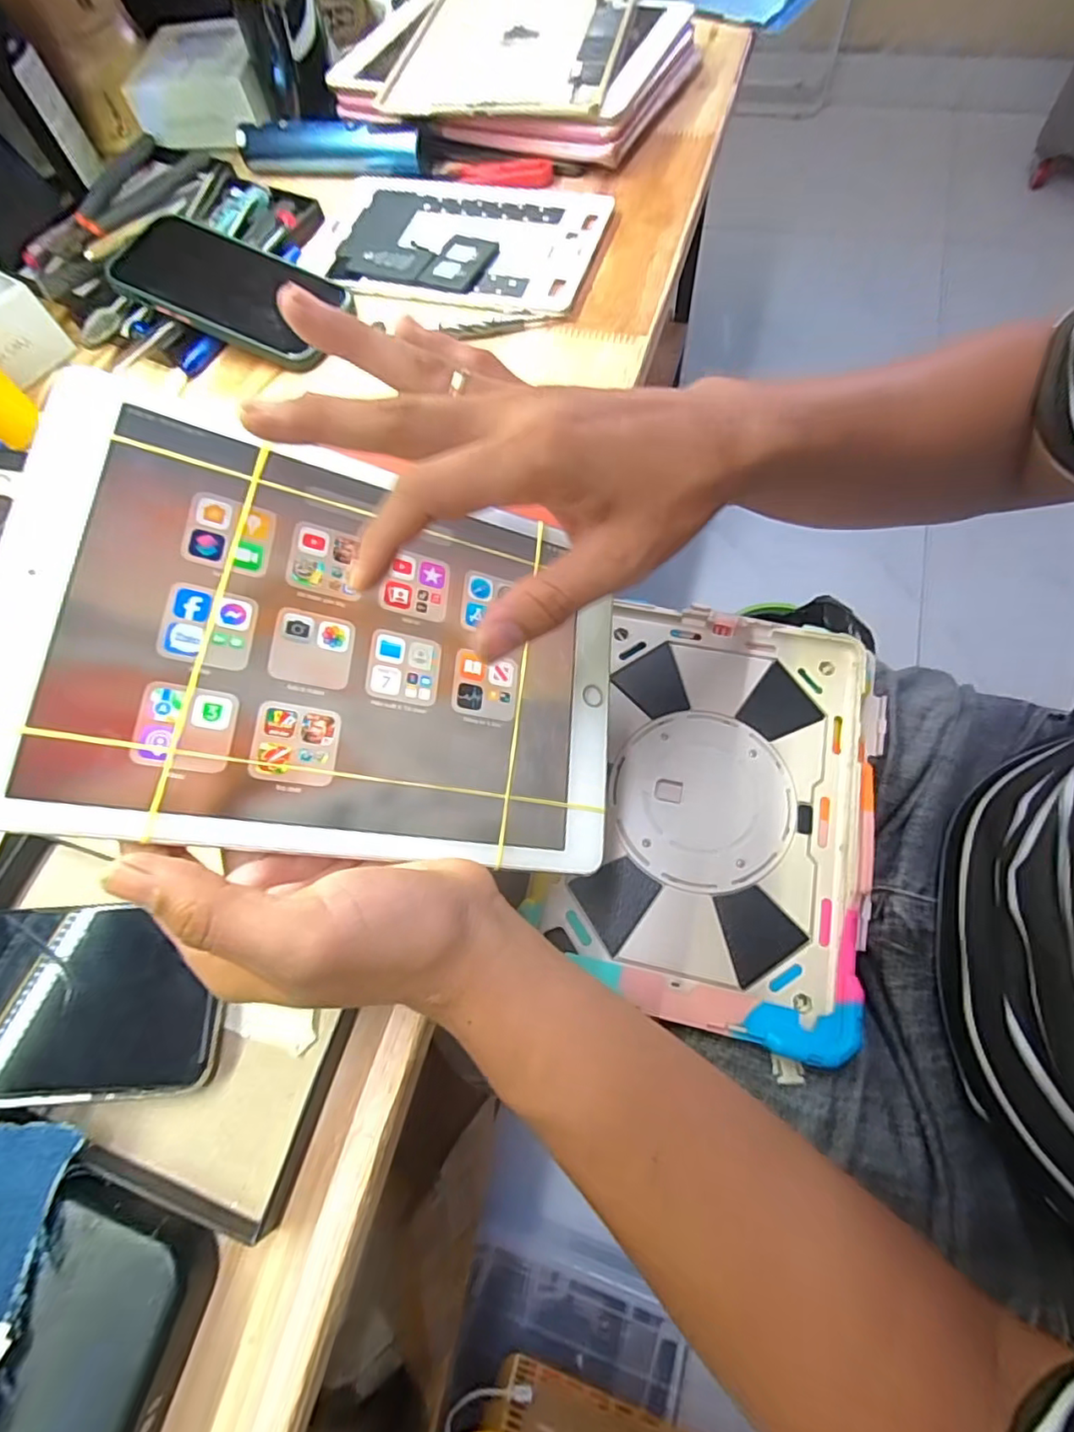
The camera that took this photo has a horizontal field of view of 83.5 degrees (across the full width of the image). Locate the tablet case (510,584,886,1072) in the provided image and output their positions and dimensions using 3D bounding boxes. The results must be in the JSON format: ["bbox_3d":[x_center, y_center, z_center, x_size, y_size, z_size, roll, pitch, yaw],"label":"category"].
[{"bbox_3d":[0.114,0.048,0.370,0.182,0.020,0.250,17,68,10],"label":"tablet case"}]

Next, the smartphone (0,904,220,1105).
[{"bbox_3d":[-0.195,0.111,0.235,0.133,0.006,0.068,1,64,-5],"label":"smartphone"}]

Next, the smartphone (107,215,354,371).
[{"bbox_3d":[-0.200,-0.276,0.390,0.140,0.010,0.078,19,72,-1],"label":"smartphone"}]

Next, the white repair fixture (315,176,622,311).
[{"bbox_3d":[-0.056,-0.337,0.425,0.194,0.012,0.122,14,68,9],"label":"white repair fixture"}]

